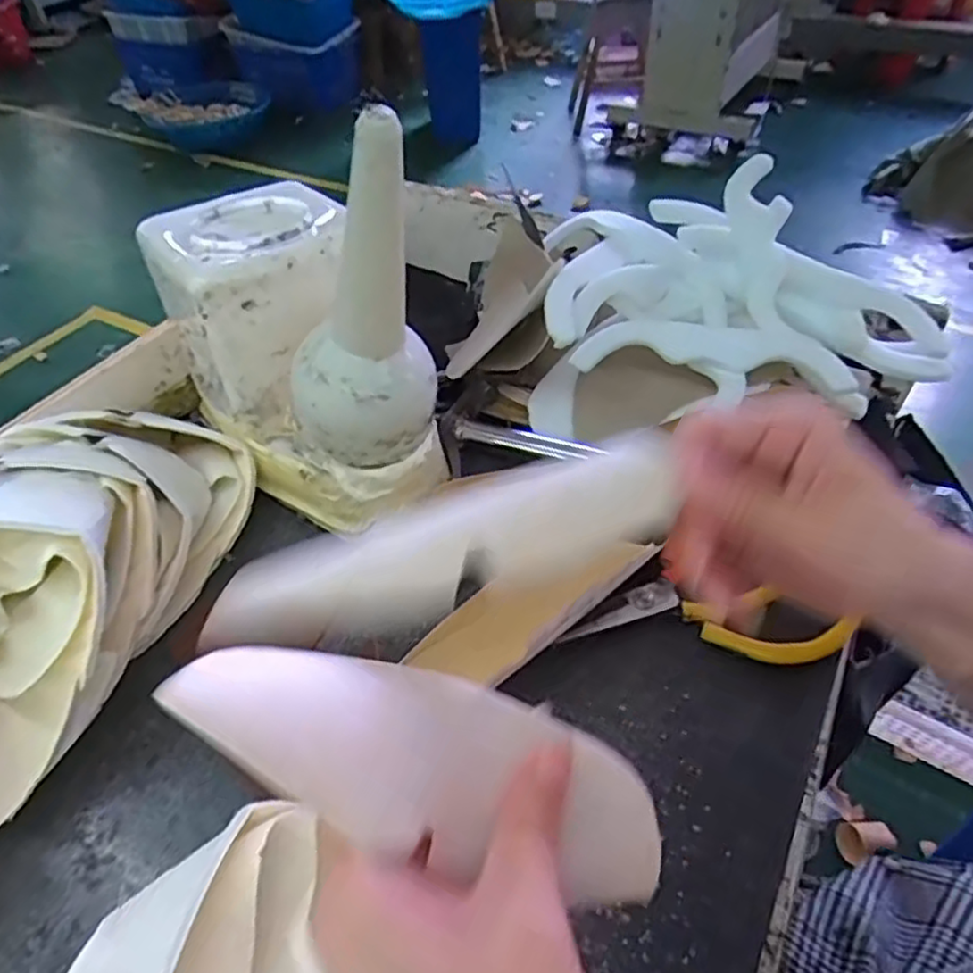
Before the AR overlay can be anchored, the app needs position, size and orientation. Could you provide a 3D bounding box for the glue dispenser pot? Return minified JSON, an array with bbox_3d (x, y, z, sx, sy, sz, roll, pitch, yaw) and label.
[{"bbox_3d":[-0.133,-0.129,0.462,0.146,0.234,0.248,-19,48,-14],"label":"glue dispenser pot"}]

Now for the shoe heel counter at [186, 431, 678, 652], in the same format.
[{"bbox_3d":[-0.010,0.020,0.243,0.162,0.014,0.052,-17,50,-9],"label":"shoe heel counter"}]

